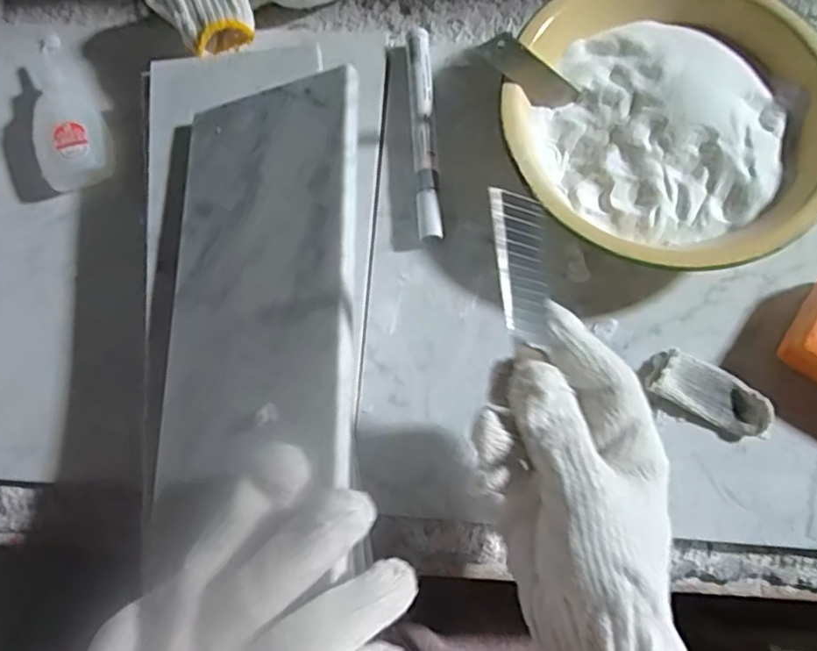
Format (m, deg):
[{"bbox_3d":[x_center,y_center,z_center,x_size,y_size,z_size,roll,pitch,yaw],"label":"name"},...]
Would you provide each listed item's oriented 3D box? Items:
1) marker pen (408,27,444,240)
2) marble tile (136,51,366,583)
[{"bbox_3d":[0.010,-0.121,0.396,0.014,0.016,0.146,-3,71,1],"label":"marker pen"},{"bbox_3d":[-0.074,-0.012,0.306,0.109,0.010,0.234,-10,70,25],"label":"marble tile"}]

